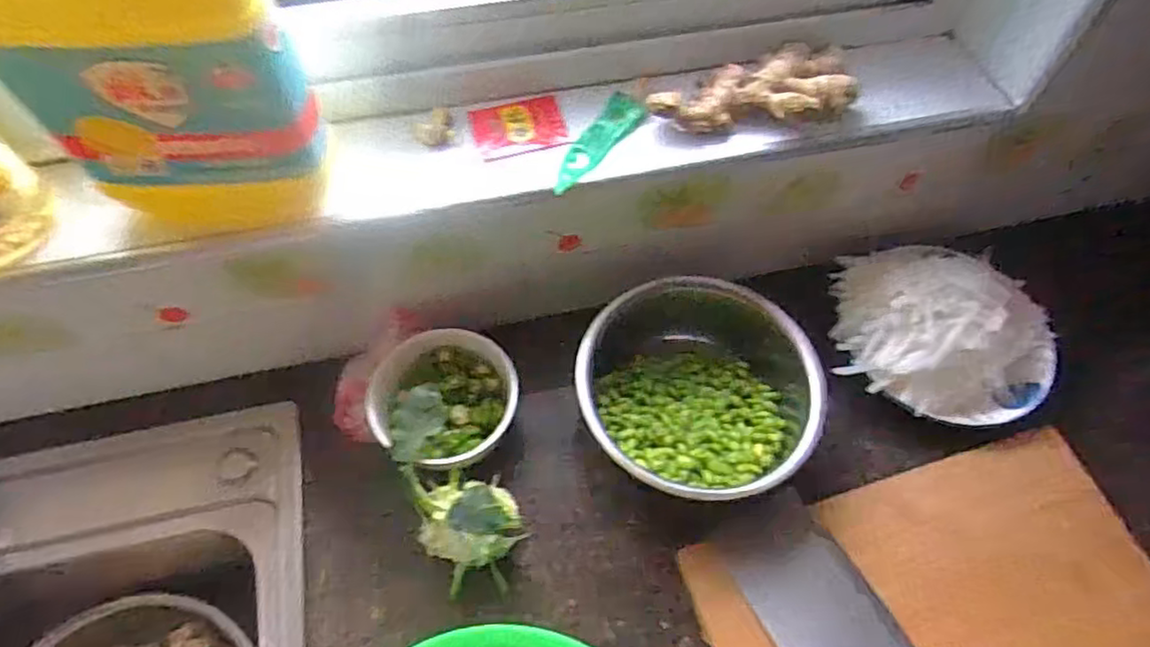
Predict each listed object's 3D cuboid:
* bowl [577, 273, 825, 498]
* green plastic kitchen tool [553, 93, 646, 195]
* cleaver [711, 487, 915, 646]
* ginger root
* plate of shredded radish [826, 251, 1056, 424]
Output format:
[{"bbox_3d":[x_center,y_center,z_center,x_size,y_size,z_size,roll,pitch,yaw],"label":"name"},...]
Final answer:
[{"bbox_3d":[0.093,0.049,0.536,0.178,0.076,0.185,1,59,-1],"label":"bowl"},{"bbox_3d":[0.018,-0.133,0.491,0.029,0.012,0.100,30,64,16],"label":"green plastic kitchen tool"},{"bbox_3d":[0.210,0.257,0.438,0.083,0.018,0.303,-25,63,-14],"label":"cleaver"},{"bbox_3d":[0.132,-0.175,0.499,0.155,0.023,0.069,-9,60,-5],"label":"ginger root"},{"bbox_3d":[0.310,0.005,0.552,0.172,0.069,0.129,6,59,2],"label":"plate of shredded radish"}]

